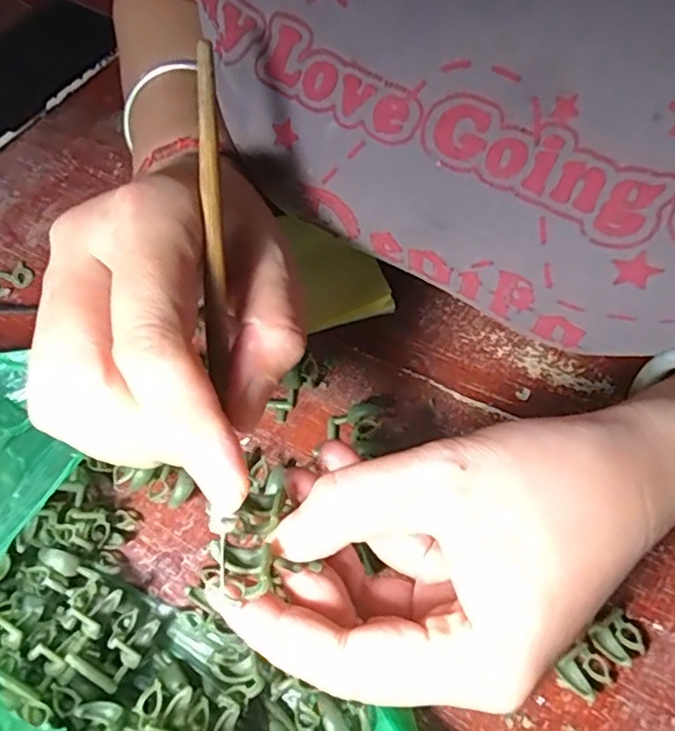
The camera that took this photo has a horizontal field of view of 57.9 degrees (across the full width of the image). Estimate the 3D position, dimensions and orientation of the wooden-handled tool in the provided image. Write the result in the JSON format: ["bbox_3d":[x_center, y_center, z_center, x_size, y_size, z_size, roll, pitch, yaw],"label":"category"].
[{"bbox_3d":[-0.035,-0.016,0.176,0.008,0.004,0.149,-2,88,2],"label":"wooden-handled tool"}]

